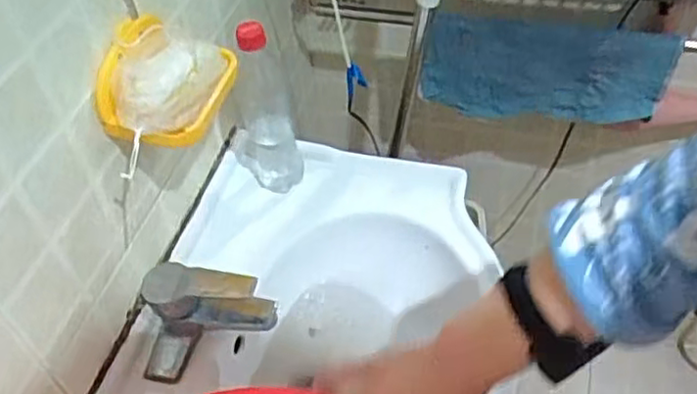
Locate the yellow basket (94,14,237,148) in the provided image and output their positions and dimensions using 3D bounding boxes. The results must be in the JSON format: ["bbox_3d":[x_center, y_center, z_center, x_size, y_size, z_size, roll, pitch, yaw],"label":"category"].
[{"bbox_3d":[-0.175,-0.121,0.663,0.091,0.072,0.147,9,49,14],"label":"yellow basket"}]

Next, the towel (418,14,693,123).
[{"bbox_3d":[0.277,-0.178,0.970,0.339,0.153,0.031,6,48,12],"label":"towel"}]

